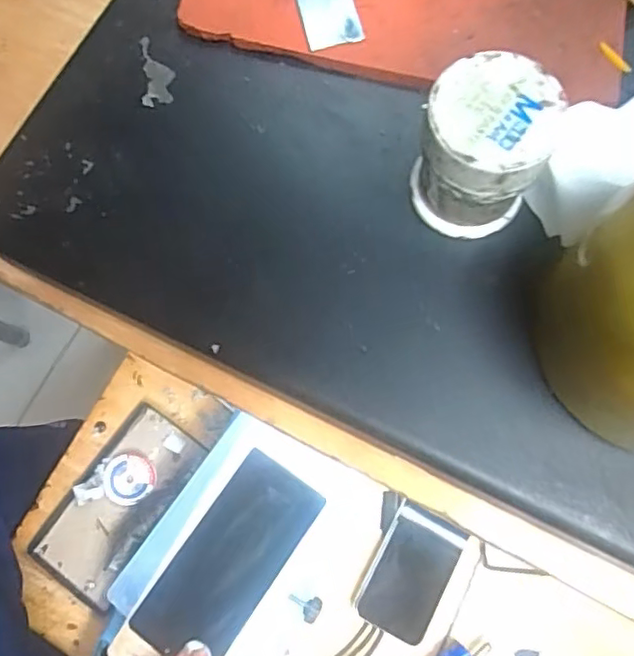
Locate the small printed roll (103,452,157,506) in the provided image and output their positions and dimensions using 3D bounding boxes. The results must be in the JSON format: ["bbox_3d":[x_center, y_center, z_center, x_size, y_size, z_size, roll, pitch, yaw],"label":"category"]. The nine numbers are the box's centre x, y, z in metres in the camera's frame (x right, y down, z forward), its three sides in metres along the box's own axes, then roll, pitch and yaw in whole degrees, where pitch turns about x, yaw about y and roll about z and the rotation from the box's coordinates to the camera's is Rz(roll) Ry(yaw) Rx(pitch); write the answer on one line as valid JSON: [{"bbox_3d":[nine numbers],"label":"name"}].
[{"bbox_3d":[-0.181,0.146,0.575,0.047,0.014,0.047,-1,74,2],"label":"small printed roll"}]

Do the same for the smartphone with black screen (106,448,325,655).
[{"bbox_3d":[-0.071,0.176,0.429,0.075,0.010,0.169,39,79,12],"label":"smartphone with black screen"}]

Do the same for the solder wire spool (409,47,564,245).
[{"bbox_3d":[0.045,-0.048,0.166,0.032,0.042,0.032,-1,74,2],"label":"solder wire spool"}]

